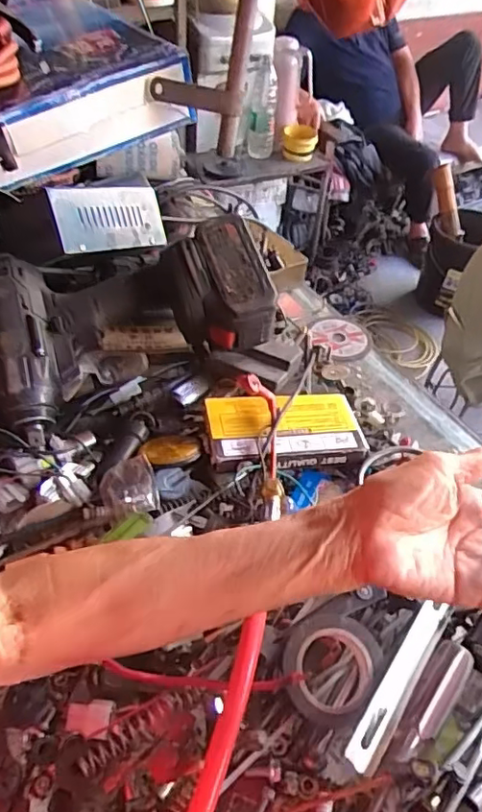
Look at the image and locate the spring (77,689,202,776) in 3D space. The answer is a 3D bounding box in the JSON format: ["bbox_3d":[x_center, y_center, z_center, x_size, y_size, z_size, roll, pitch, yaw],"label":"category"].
[{"bbox_3d":[-0.064,0.203,0.363,0.081,0.014,0.014,-24,53,-24],"label":"spring"}]

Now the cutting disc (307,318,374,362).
[{"bbox_3d":[0.116,-0.079,0.662,0.072,0.009,0.074,2,47,-2],"label":"cutting disc"}]

